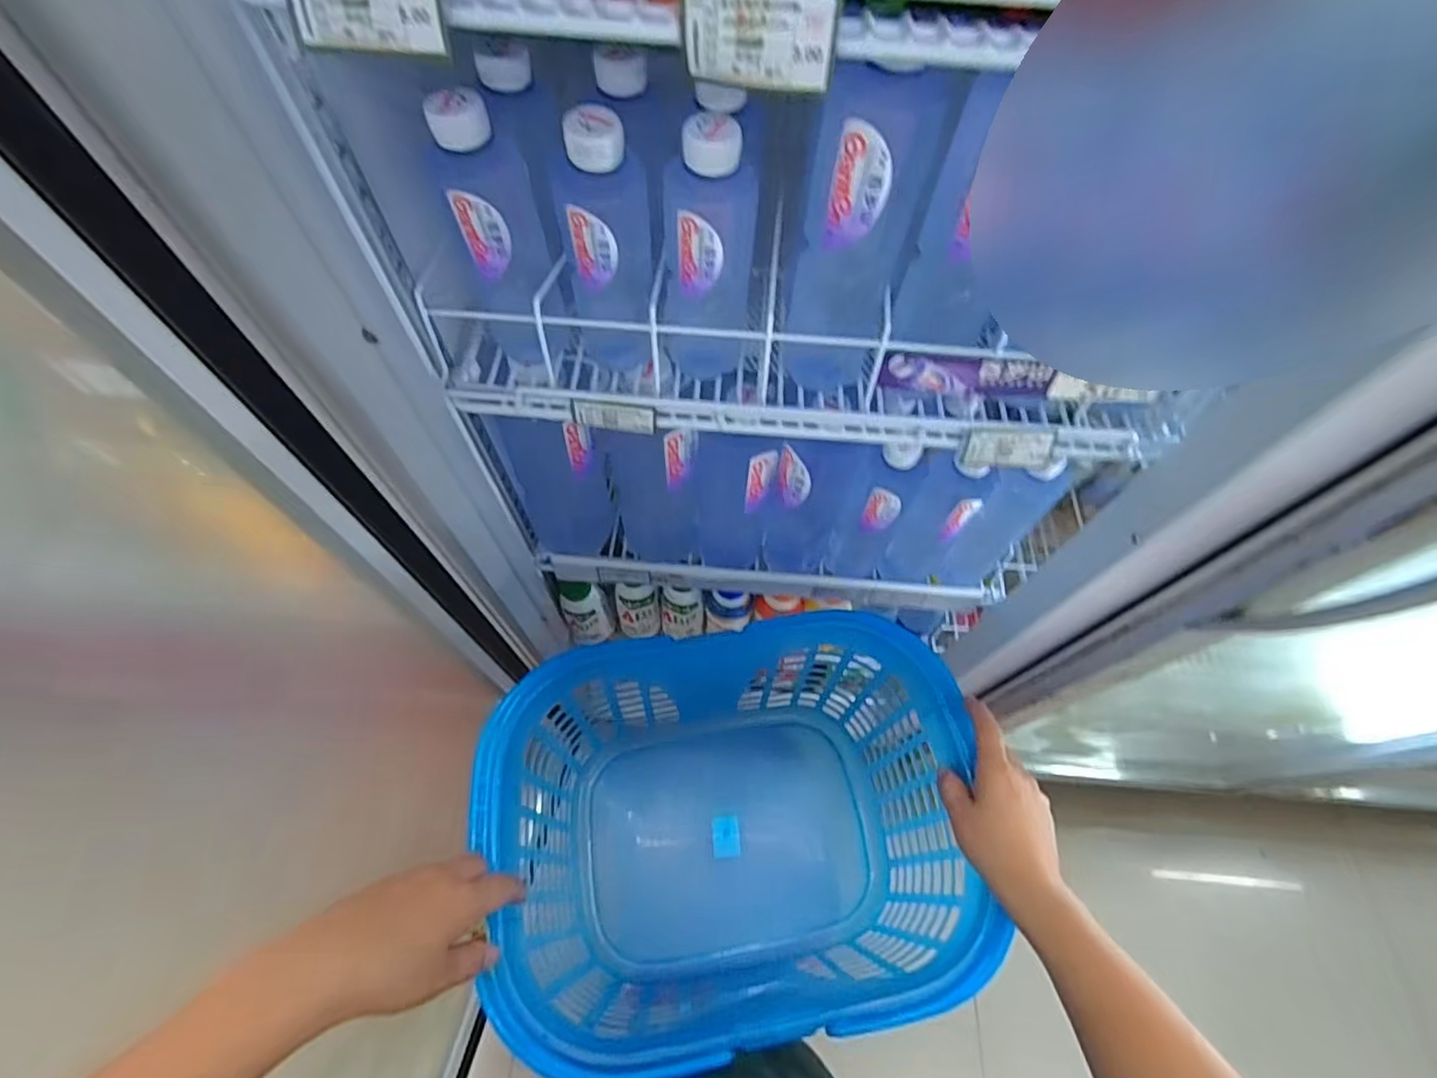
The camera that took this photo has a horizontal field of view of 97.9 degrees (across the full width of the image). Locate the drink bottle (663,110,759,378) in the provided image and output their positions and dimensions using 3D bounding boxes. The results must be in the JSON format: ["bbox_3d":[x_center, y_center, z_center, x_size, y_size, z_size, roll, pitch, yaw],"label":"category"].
[{"bbox_3d":[-0.005,-0.186,0.421,0.059,0.179,0.066,4,62,0],"label":"drink bottle"}]

